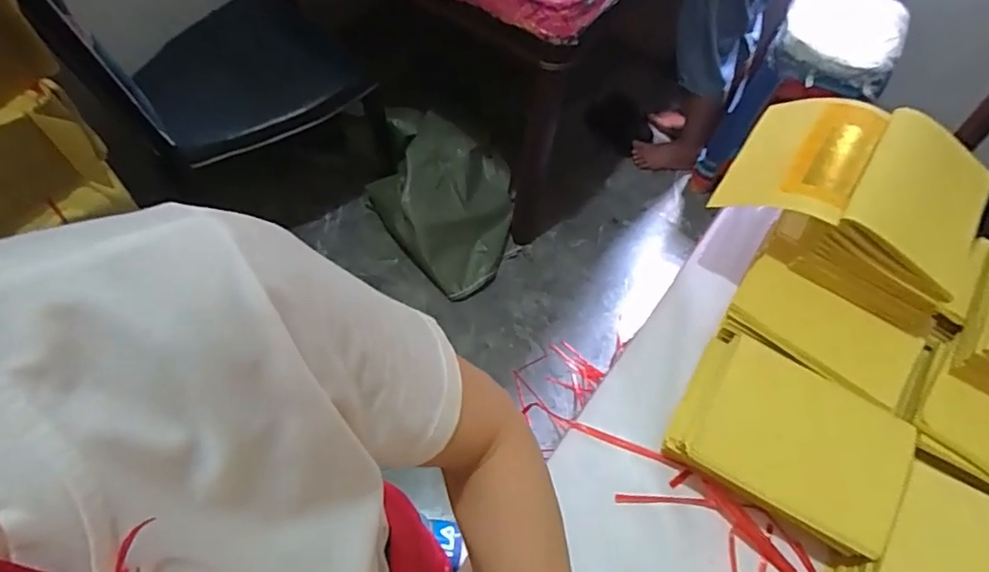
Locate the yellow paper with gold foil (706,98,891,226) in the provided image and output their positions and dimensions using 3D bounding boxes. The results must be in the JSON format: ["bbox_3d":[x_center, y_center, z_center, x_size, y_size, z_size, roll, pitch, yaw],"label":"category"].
[{"bbox_3d":[0.298,-0.128,0.557,0.119,0.017,0.154,18,62,40],"label":"yellow paper with gold foil"}]

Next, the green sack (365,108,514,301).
[{"bbox_3d":[-0.162,-0.241,1.639,0.458,0.234,0.406,26,62,13],"label":"green sack"}]

